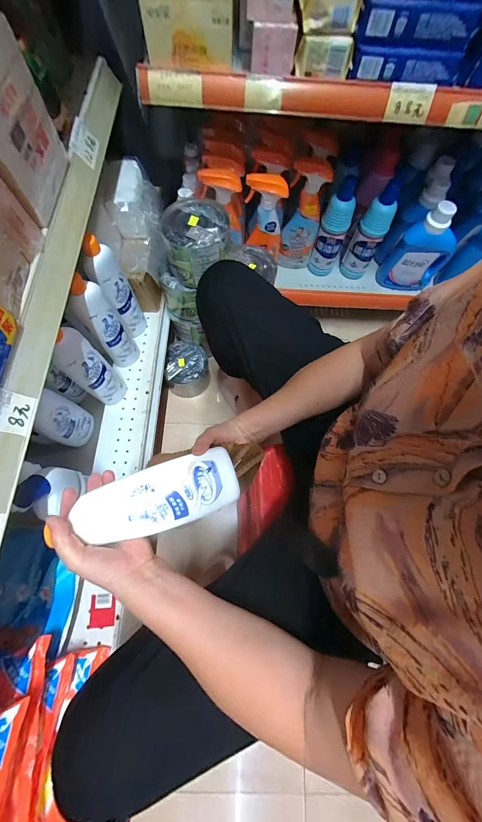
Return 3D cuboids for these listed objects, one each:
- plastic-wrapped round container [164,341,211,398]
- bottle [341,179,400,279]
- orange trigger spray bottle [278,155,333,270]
[{"bbox_3d":[-0.154,-0.117,0.851,0.111,0.099,0.122,1,72,-2],"label":"plastic-wrapped round container"},{"bbox_3d":[0.335,-0.463,0.759,0.072,0.210,0.084,24,72,5],"label":"bottle"},{"bbox_3d":[0.155,-0.483,0.731,0.089,0.257,0.051,9,72,1],"label":"orange trigger spray bottle"}]

